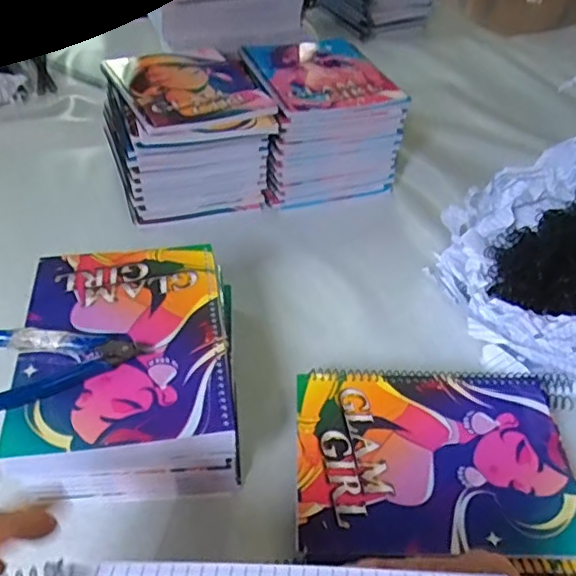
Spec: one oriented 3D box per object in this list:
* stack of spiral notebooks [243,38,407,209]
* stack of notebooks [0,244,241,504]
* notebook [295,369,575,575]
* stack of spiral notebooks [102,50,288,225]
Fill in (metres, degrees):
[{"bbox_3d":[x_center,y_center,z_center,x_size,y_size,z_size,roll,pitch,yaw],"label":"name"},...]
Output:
[{"bbox_3d":[0.039,-0.215,0.759,0.162,0.121,0.212,-5,43,-10],"label":"stack of spiral notebooks"},{"bbox_3d":[-0.119,0.065,0.464,0.153,0.086,0.211,-3,42,-7],"label":"stack of notebooks"},{"bbox_3d":[0.115,0.127,0.435,0.215,0.020,0.157,2,43,0],"label":"notebook"},{"bbox_3d":[-0.124,-0.194,0.726,0.172,0.118,0.214,-13,44,-17],"label":"stack of spiral notebooks"}]

